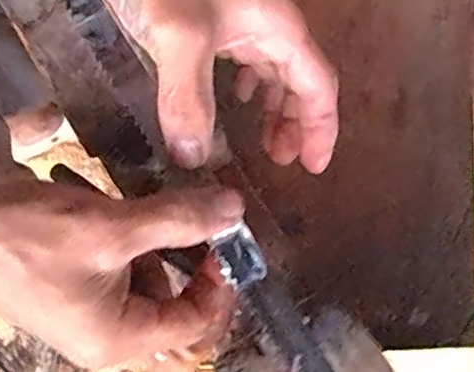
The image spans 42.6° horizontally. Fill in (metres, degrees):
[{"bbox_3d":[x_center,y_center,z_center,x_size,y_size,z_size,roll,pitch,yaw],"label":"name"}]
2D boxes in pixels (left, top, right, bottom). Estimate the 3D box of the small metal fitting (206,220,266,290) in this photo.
[{"bbox_3d":[0.001,0.033,0.283,0.019,0.006,0.025,-29,78,-6],"label":"small metal fitting"}]

